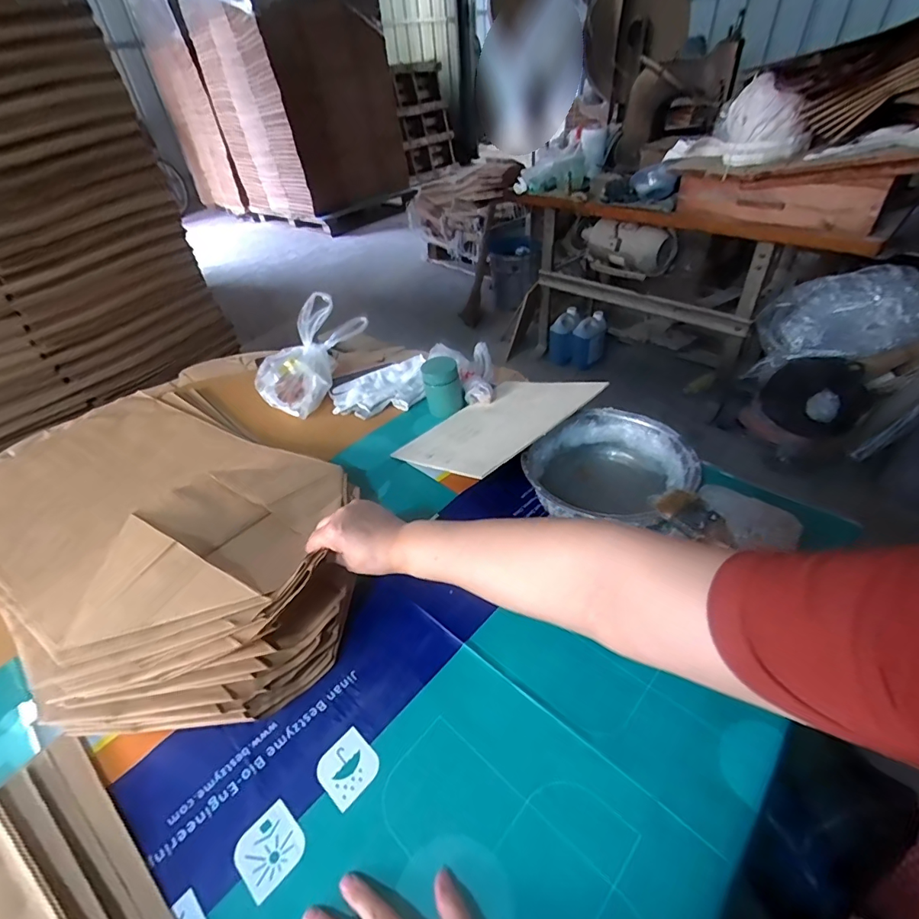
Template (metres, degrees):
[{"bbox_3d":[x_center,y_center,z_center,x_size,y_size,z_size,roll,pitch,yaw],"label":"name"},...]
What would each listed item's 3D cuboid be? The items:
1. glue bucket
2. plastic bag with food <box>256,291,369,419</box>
[{"bbox_3d":[0.197,0.031,0.651,0.202,0.106,0.195,-2,43,2],"label":"glue bucket"},{"bbox_3d":[-0.311,-0.217,0.936,0.162,0.161,0.220,15,46,20],"label":"plastic bag with food"}]

